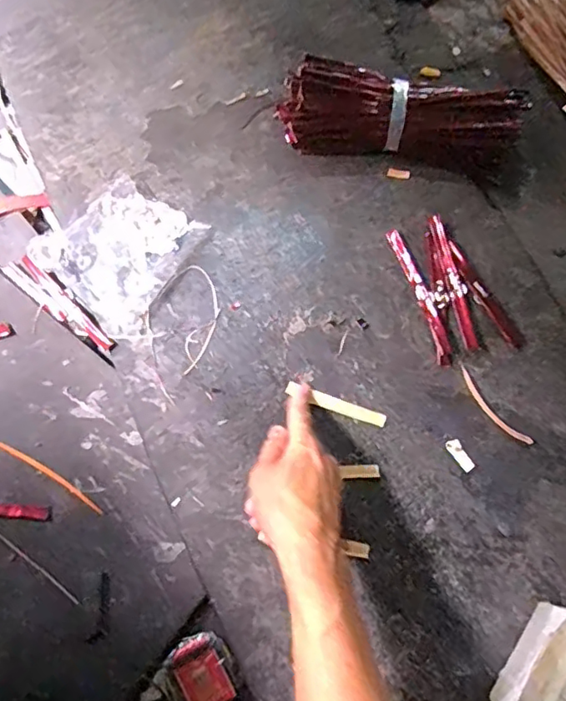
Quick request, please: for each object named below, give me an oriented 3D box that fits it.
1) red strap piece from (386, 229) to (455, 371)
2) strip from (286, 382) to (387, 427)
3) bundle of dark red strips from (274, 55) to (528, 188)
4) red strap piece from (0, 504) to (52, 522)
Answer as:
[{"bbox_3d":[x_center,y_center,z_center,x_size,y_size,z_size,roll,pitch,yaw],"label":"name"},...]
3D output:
[{"bbox_3d":[0.141,-0.056,0.581,0.019,0.005,0.150,-17,79,-7],"label":"red strap piece"},{"bbox_3d":[0.051,0.052,0.552,0.099,0.004,0.013,20,73,3],"label":"strip"},{"bbox_3d":[0.124,-0.249,0.616,0.259,0.058,0.085,12,75,4],"label":"bundle of dark red strips"},{"bbox_3d":[-0.265,0.151,0.536,0.094,0.006,0.013,5,77,-2],"label":"red strap piece"}]

